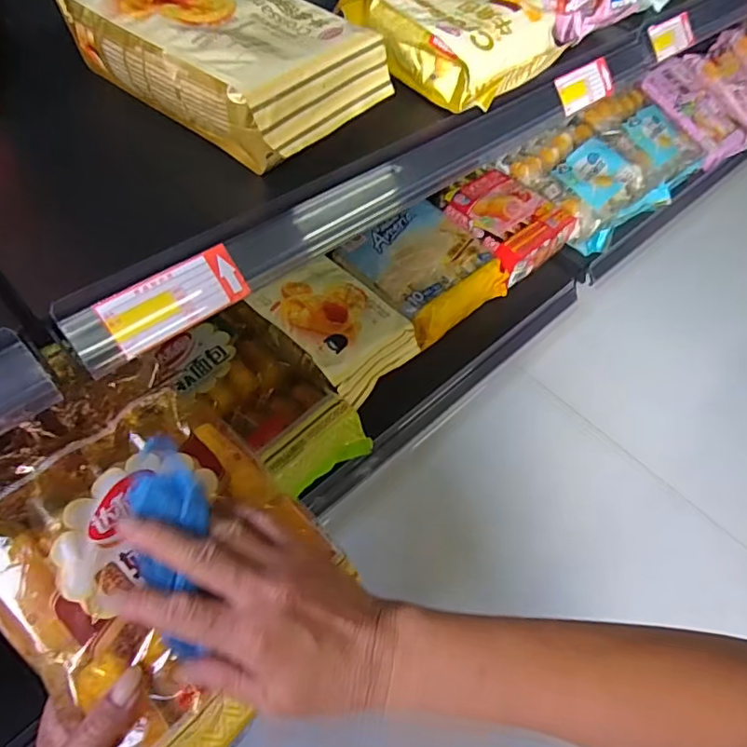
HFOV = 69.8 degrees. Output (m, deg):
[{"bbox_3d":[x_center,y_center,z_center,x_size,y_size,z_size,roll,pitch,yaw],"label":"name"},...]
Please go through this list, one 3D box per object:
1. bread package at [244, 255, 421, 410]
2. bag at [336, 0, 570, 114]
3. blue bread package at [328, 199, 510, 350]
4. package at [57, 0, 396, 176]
[{"bbox_3d":[-0.054,-0.067,0.694,0.199,0.049,0.138,37,59,20],"label":"bread package"},{"bbox_3d":[0.077,-0.330,0.511,0.141,0.063,0.183,-33,63,-26],"label":"bag"},{"bbox_3d":[0.072,-0.148,0.763,0.179,0.060,0.176,-32,63,-25],"label":"blue bread package"},{"bbox_3d":[-0.128,-0.272,0.447,0.261,0.062,0.142,35,58,19],"label":"package"}]

